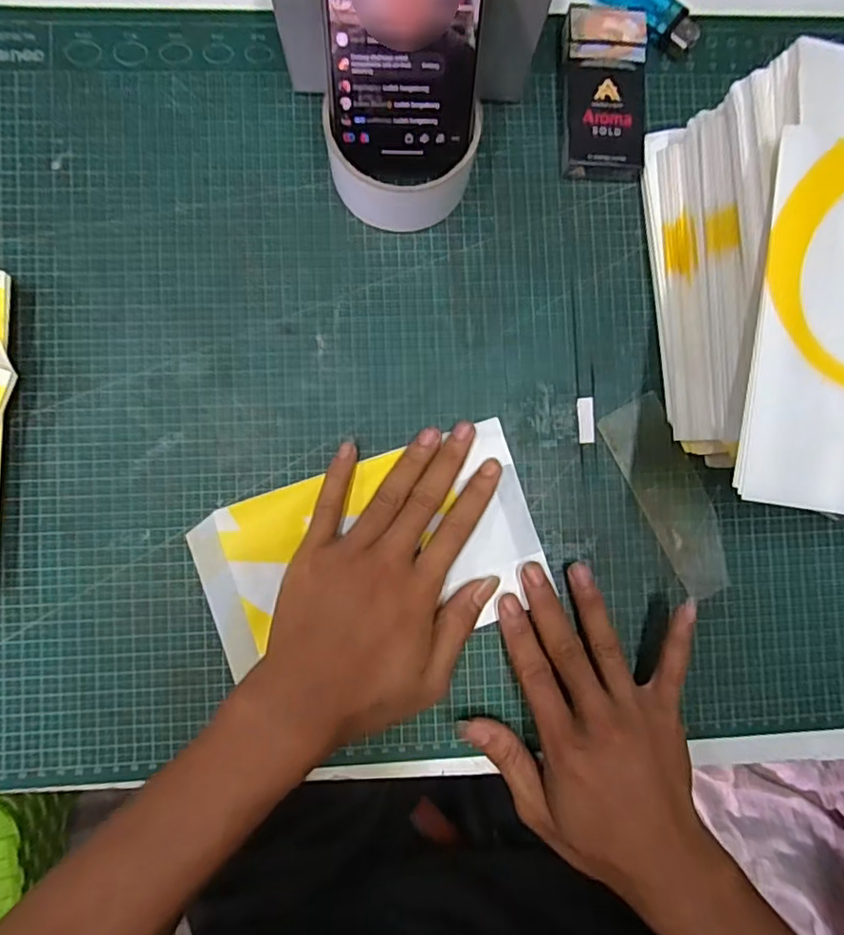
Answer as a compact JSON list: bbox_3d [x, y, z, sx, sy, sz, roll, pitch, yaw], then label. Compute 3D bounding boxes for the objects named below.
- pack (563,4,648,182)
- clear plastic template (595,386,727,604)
[{"bbox_3d":[0.109,-0.225,0.349,0.049,0.020,0.095,0,87,-4],"label":"pack"},{"bbox_3d":[0.152,0.018,0.349,0.040,0.004,0.123,-27,89,-2],"label":"clear plastic template"}]

